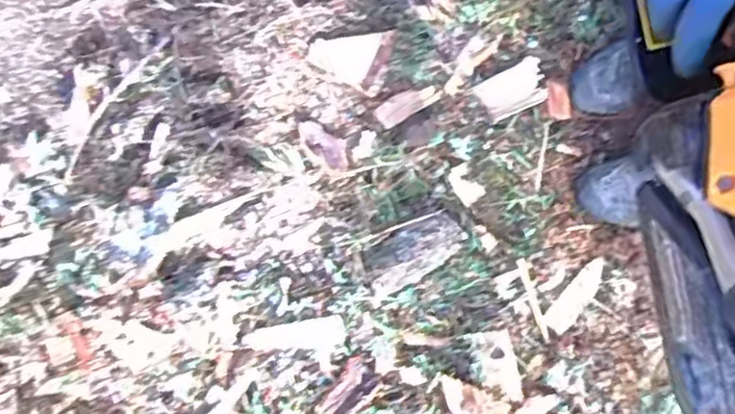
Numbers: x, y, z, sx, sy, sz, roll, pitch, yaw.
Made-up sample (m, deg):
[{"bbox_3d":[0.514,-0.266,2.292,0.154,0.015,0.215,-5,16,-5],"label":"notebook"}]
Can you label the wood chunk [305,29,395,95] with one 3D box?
[{"bbox_3d":[-0.027,-0.233,1.084,0.120,0.036,0.103,17,79,-1],"label":"wood chunk"}]

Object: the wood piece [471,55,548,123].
[{"bbox_3d":[0.223,-0.181,1.096,0.108,0.014,0.075,-25,83,-9],"label":"wood piece"}]

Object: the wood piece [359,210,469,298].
[{"bbox_3d":[0.065,0.060,1.018,0.151,0.020,0.076,-28,78,-6],"label":"wood piece"}]

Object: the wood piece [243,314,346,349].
[{"bbox_3d":[-0.099,0.176,0.980,0.135,0.004,0.040,-9,81,-6],"label":"wood piece"}]

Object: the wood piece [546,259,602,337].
[{"bbox_3d":[0.292,0.123,1.005,0.035,0.007,0.123,41,79,3],"label":"wood piece"}]

